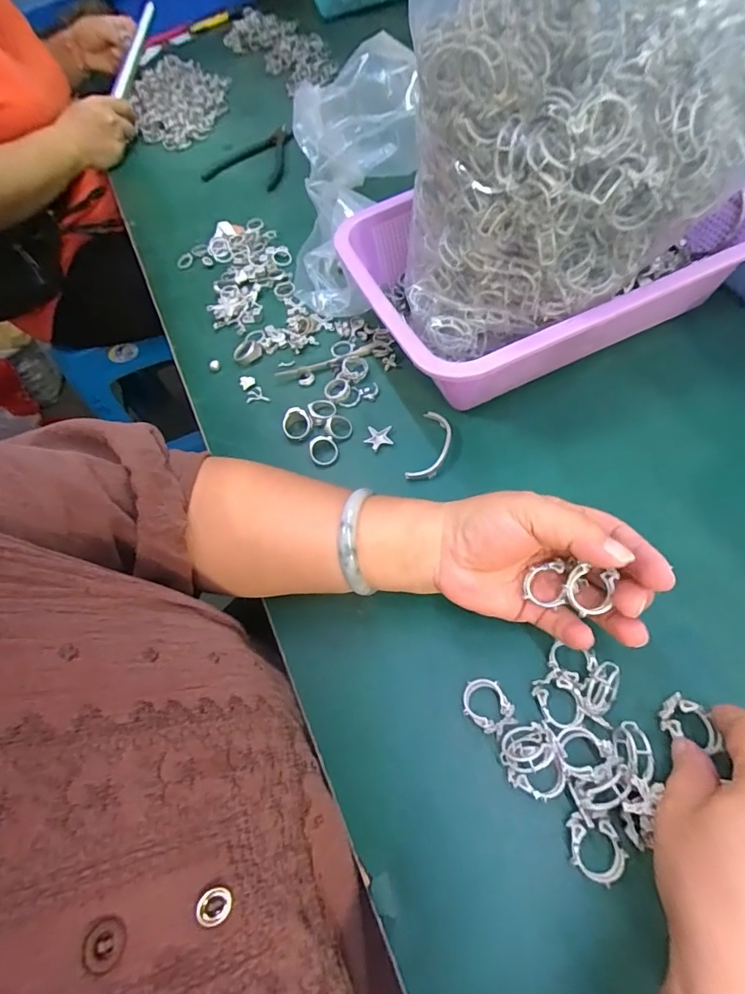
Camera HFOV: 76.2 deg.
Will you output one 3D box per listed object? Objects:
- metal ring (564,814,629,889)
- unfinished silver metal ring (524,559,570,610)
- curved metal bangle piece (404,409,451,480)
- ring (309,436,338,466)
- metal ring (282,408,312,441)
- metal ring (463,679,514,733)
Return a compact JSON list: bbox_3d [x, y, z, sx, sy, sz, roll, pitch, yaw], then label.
[{"bbox_3d":[0.112,0.178,0.239,0.027,0.004,0.028,-4,71,12],"label":"metal ring"},{"bbox_3d":[0.097,0.050,0.266,0.021,0.009,0.023,-7,80,17],"label":"unfinished silver metal ring"},{"bbox_3d":[0.047,-0.040,0.381,0.026,0.007,0.066,11,64,16],"label":"curved metal bangle piece"},{"bbox_3d":[-0.040,-0.038,0.393,0.023,0.004,0.025,1,72,-4],"label":"ring"},{"bbox_3d":[-0.065,-0.064,0.410,0.025,0.016,0.025,-5,61,9],"label":"metal ring"},{"bbox_3d":[0.067,0.121,0.279,0.026,0.005,0.028,-10,52,14],"label":"metal ring"}]

